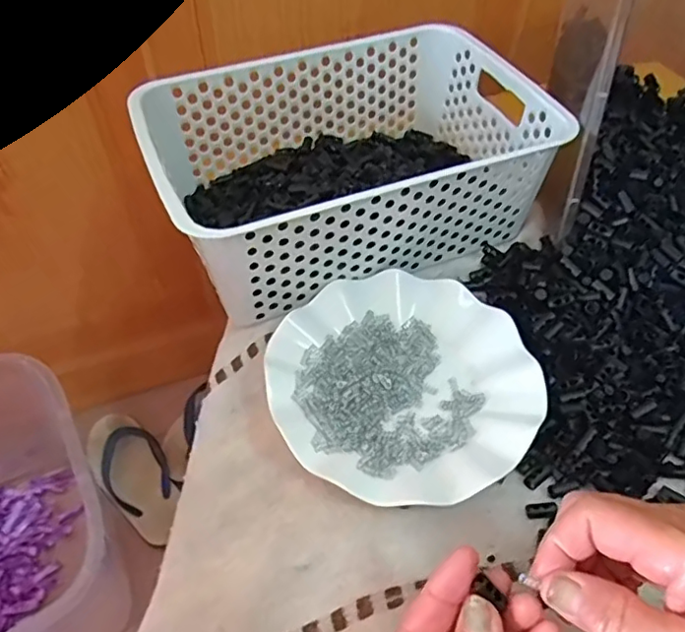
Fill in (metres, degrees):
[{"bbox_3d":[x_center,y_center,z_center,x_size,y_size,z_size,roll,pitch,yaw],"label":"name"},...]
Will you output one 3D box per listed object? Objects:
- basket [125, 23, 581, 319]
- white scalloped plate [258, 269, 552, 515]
[{"bbox_3d":[0.000,-0.133,0.483,0.305,0.097,0.204,-15,53,-16],"label":"basket"},{"bbox_3d":[0.041,0.044,0.411,0.179,0.026,0.180,2,50,-2],"label":"white scalloped plate"}]

